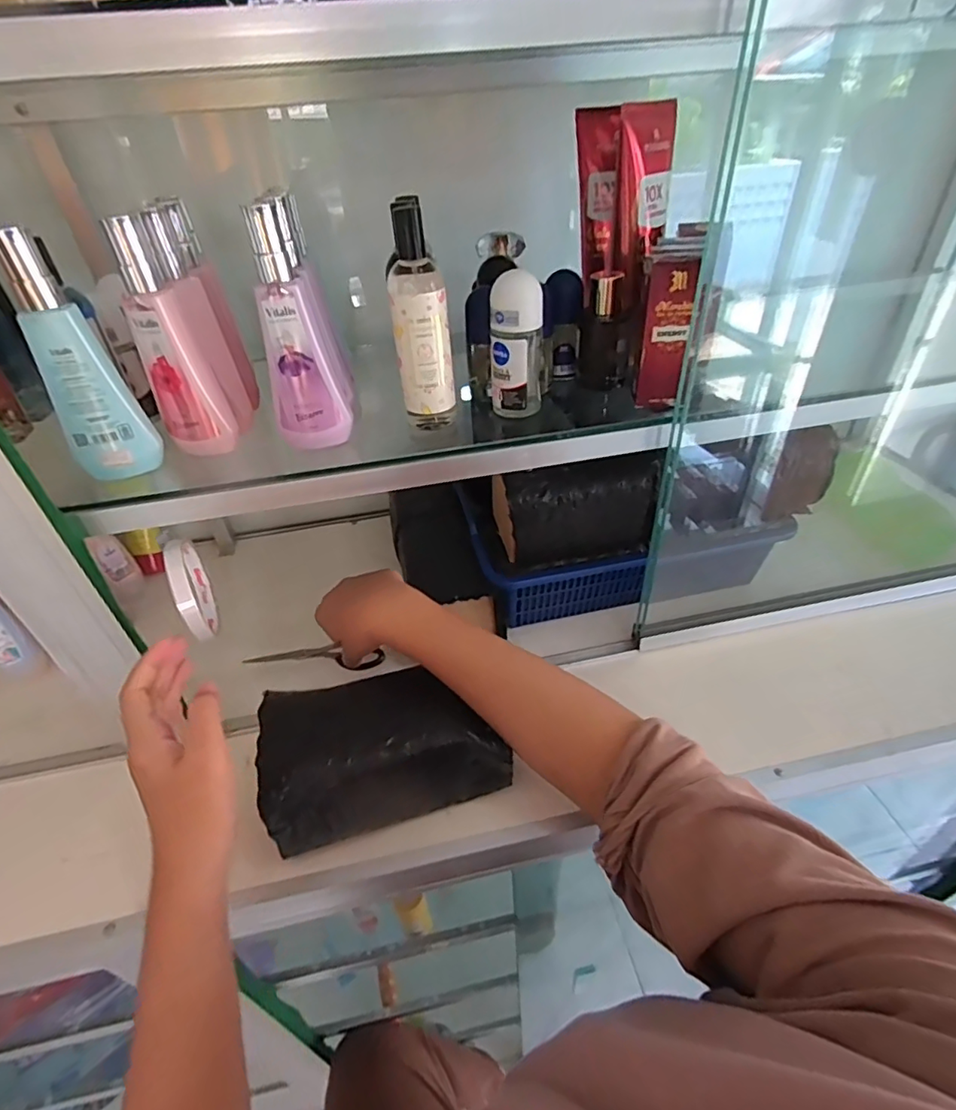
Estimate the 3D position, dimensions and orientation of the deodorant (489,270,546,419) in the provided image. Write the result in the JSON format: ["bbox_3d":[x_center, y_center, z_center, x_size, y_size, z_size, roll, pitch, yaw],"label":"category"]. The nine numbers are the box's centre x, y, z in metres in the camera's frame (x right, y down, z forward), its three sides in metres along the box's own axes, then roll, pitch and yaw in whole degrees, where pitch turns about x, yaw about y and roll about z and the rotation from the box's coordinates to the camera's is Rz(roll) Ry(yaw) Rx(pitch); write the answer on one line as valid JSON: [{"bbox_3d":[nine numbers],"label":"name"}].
[{"bbox_3d":[0.031,-0.163,0.424,0.041,0.104,0.041,0,40,5],"label":"deodorant"}]

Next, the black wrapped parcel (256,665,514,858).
[{"bbox_3d":[-0.079,0.151,0.440,0.175,0.086,0.107,-15,41,-12],"label":"black wrapped parcel"}]

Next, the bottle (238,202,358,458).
[{"bbox_3d":[-0.128,-0.150,0.378,0.049,0.155,0.026,-20,42,-18],"label":"bottle"}]

